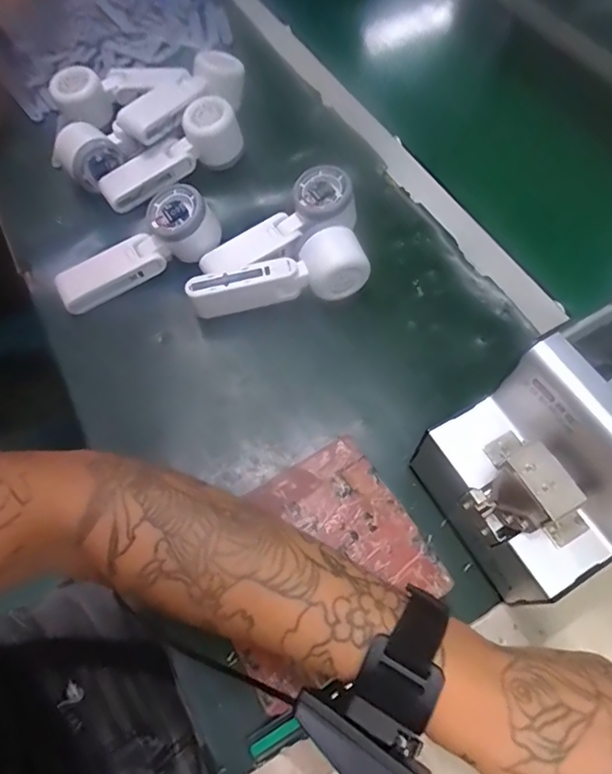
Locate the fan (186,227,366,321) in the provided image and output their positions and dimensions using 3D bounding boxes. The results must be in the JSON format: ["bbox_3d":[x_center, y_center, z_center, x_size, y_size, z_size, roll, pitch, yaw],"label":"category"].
[{"bbox_3d":[-0.026,-0.098,0.460,0.167,0.044,0.056,-19,65,-6],"label":"fan"}]

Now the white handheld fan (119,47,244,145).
[{"bbox_3d":[-0.127,-0.317,0.535,0.049,0.051,0.165,39,69,18],"label":"white handheld fan"}]

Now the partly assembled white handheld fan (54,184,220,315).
[{"bbox_3d":[-0.165,-0.130,0.476,0.162,0.047,0.044,-31,66,3],"label":"partly assembled white handheld fan"}]

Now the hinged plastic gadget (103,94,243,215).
[{"bbox_3d":[-0.147,-0.247,0.526,0.160,0.071,0.045,-37,68,-14],"label":"hinged plastic gadget"}]

